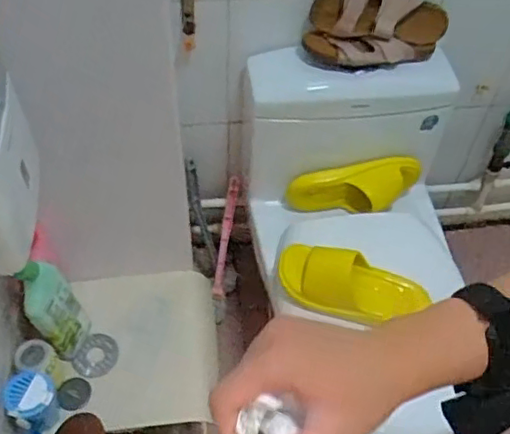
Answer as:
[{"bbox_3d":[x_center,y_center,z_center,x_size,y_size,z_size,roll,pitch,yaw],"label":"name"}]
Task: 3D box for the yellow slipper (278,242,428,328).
[{"bbox_3d":[0.164,0.125,1.049,0.249,0.062,0.109,16,75,6],"label":"yellow slipper"}]

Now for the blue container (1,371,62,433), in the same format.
[{"bbox_3d":[-0.351,0.294,0.938,0.069,0.097,0.079,31,58,19],"label":"blue container"}]

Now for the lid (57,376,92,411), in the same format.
[{"bbox_3d":[-0.306,0.299,1.006,0.053,0.007,0.055,12,59,-21],"label":"lid"}]

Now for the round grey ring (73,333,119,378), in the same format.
[{"bbox_3d":[-0.278,0.246,1.050,0.068,0.004,0.078,22,57,-6],"label":"round grey ring"}]

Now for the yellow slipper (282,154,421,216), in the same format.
[{"bbox_3d":[0.201,-0.058,1.189,0.274,0.083,0.083,-10,53,5],"label":"yellow slipper"}]

